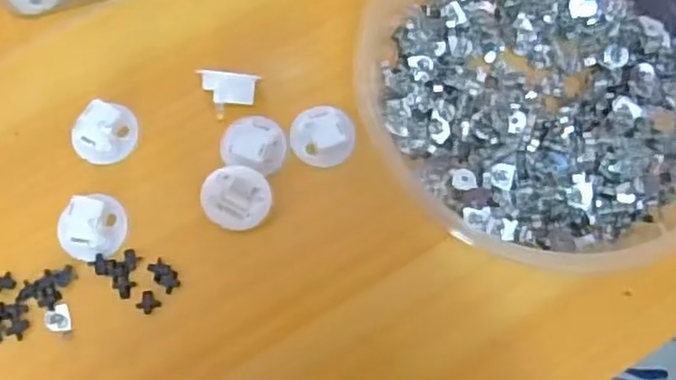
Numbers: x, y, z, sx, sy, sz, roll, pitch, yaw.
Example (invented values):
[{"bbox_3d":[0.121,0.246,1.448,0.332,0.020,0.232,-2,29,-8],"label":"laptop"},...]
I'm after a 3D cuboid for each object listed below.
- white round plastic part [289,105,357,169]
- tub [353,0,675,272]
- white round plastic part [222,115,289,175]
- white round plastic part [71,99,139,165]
[{"bbox_3d":[-0.008,-0.028,0.363,0.031,0.012,0.030,0,74,-1],"label":"white round plastic part"},{"bbox_3d":[0.110,-0.061,0.358,0.190,0.039,0.193,0,74,-1],"label":"tub"},{"bbox_3d":[-0.043,-0.023,0.359,0.032,0.017,0.029,16,75,4],"label":"white round plastic part"},{"bbox_3d":[-0.117,-0.029,0.362,0.033,0.017,0.028,-43,79,-11],"label":"white round plastic part"}]

